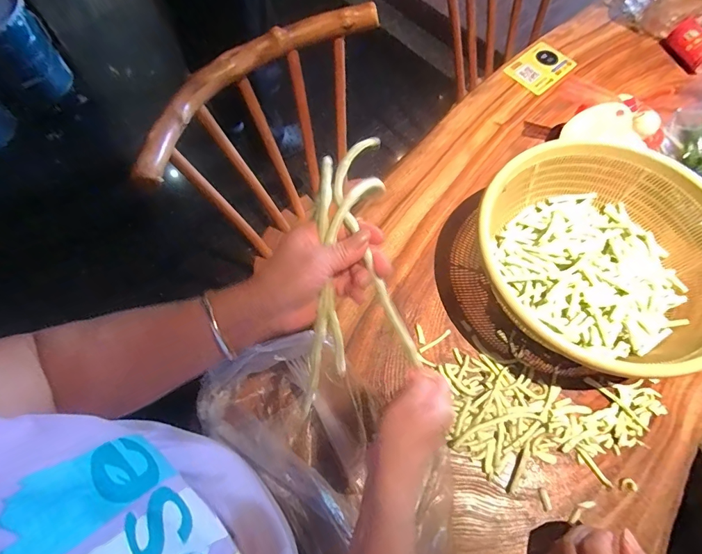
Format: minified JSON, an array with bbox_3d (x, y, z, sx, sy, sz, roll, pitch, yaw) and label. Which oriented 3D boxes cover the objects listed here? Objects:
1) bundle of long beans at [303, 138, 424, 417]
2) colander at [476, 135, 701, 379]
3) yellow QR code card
[{"bbox_3d":[0.008,-0.001,0.342,0.097,0.043,0.232,-1,94,0],"label":"bundle of long beans"},{"bbox_3d":[0.318,-0.023,0.527,0.300,0.121,0.302,0,65,0],"label":"colander"},{"bbox_3d":[0.368,-0.404,0.763,0.131,0.006,0.085,-40,78,-17],"label":"yellow QR code card"}]

